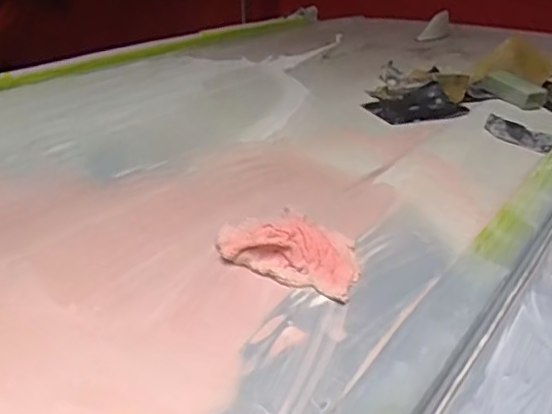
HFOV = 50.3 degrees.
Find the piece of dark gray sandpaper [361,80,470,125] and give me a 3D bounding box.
[{"bbox_3d":[0.233,-0.178,0.999,0.150,0.035,0.126,-13,31,-23],"label":"piece of dark gray sandpaper"}]

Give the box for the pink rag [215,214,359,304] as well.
[{"bbox_3d":[0.014,0.036,0.574,0.148,0.040,0.092,17,32,28],"label":"pink rag"}]

